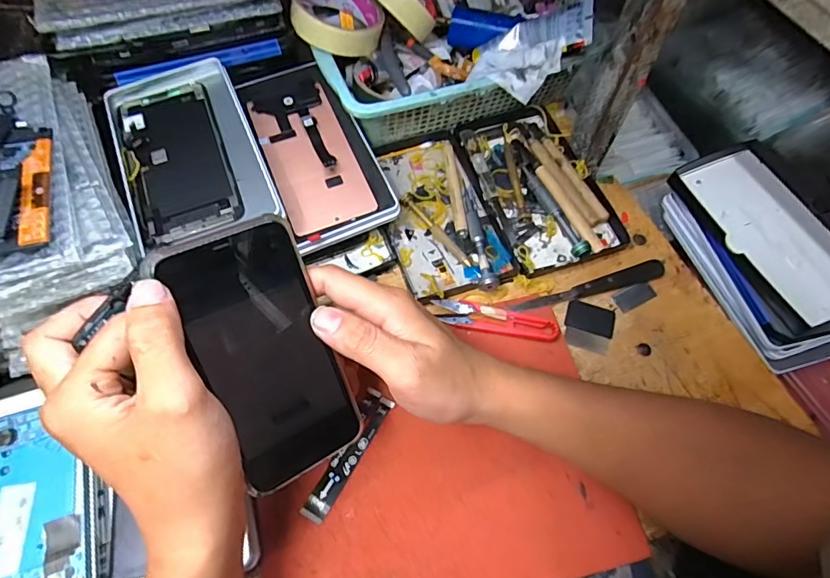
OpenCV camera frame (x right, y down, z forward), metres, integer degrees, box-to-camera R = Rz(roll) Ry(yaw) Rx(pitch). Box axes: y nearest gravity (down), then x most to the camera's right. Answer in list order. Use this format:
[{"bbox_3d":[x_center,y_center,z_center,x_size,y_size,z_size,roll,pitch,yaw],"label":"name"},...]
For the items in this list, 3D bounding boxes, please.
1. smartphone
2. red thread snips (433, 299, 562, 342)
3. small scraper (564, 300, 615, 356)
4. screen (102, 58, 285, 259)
[{"bbox_3d":[-0.082,0.038,0.268,0.071,0.006,0.149,-26,108,-24],"label":"smartphone"},{"bbox_3d":[0.066,0.025,0.385,0.101,0.010,0.026,13,65,5],"label":"red thread snips"},{"bbox_3d":[0.147,0.031,0.399,0.040,0.004,0.043,20,65,8],"label":"small scraper"},{"bbox_3d":[-0.180,-0.112,0.372,0.100,0.013,0.165,-22,68,-13],"label":"screen"}]

